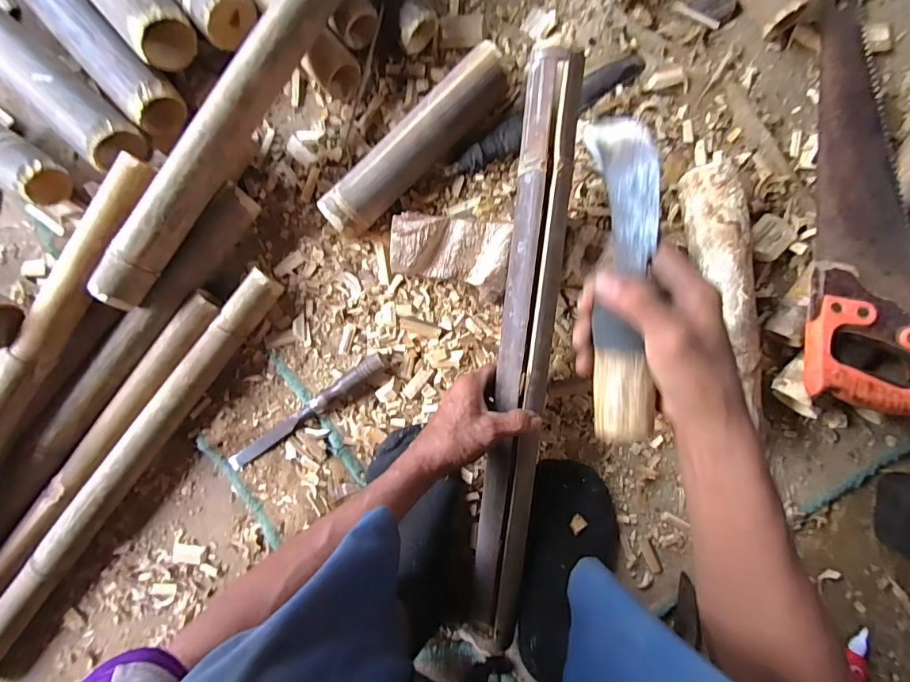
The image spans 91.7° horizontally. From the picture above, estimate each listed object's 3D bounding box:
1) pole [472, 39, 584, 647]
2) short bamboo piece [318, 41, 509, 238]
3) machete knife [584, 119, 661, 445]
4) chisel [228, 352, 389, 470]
[{"bbox_3d":[0.075,0.016,0.477,0.054,0.024,0.615,6,96,2],"label":"pole"},{"bbox_3d":[-0.046,-0.230,0.527,0.269,0.061,0.056,-43,89,2],"label":"short bamboo piece"},{"bbox_3d":[0.124,-0.045,0.328,0.043,0.032,0.238,1,90,2],"label":"machete knife"},{"bbox_3d":[-0.188,0.091,0.555,0.240,0.024,0.022,-35,89,2],"label":"chisel"}]

